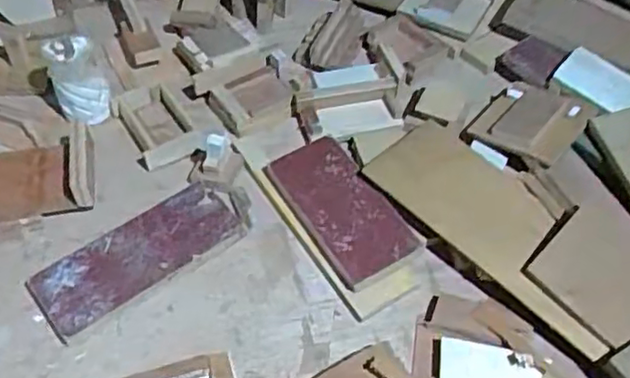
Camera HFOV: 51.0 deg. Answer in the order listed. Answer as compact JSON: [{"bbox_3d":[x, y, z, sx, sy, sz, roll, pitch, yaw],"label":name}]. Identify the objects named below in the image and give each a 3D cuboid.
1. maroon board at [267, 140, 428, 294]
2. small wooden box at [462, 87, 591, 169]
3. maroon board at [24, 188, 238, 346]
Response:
[{"bbox_3d":[0.030,0.018,0.750,0.096,0.023,0.188,-25,55,-20],"label":"maroon board"},{"bbox_3d":[0.276,-0.087,0.841,0.114,0.022,0.117,31,56,23],"label":"small wooden box"},{"bbox_3d":[-0.196,0.073,0.724,0.218,0.023,0.085,-32,57,-25],"label":"maroon board"}]

